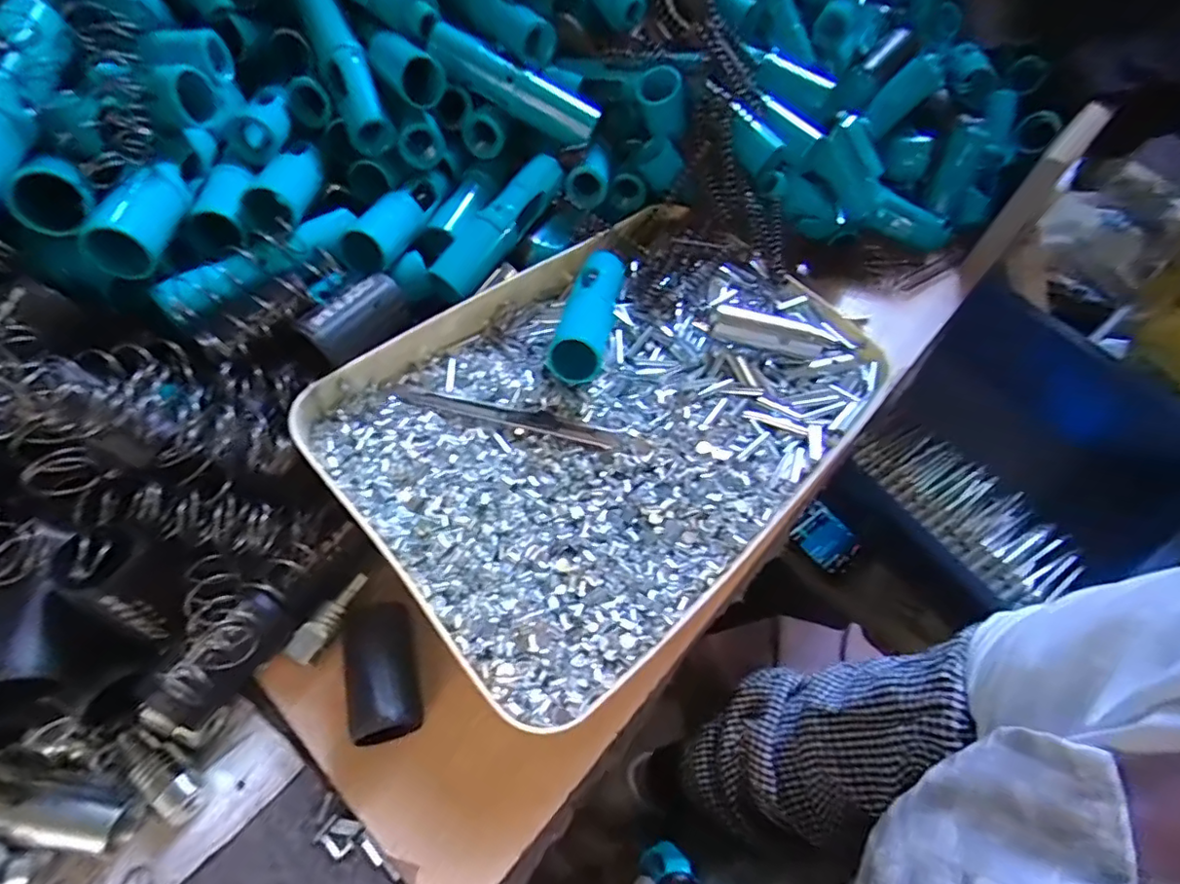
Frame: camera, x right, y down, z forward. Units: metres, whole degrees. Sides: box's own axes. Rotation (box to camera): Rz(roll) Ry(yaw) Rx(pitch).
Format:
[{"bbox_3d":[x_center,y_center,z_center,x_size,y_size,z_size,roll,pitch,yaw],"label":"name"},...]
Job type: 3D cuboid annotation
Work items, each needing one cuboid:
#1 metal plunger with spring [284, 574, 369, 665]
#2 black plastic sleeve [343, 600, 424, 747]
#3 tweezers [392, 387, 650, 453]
[{"bbox_3d":[-0.138,0.094,0.307,0.016,0.013,0.051,29,60,15],"label":"metal plunger with spring"},{"bbox_3d":[-0.104,0.117,0.290,0.031,0.033,0.064,-13,59,-11],"label":"black plastic sleeve"},{"bbox_3d":[-0.041,-0.015,0.326,0.148,0.012,0.017,13,57,5],"label":"tweezers"}]

